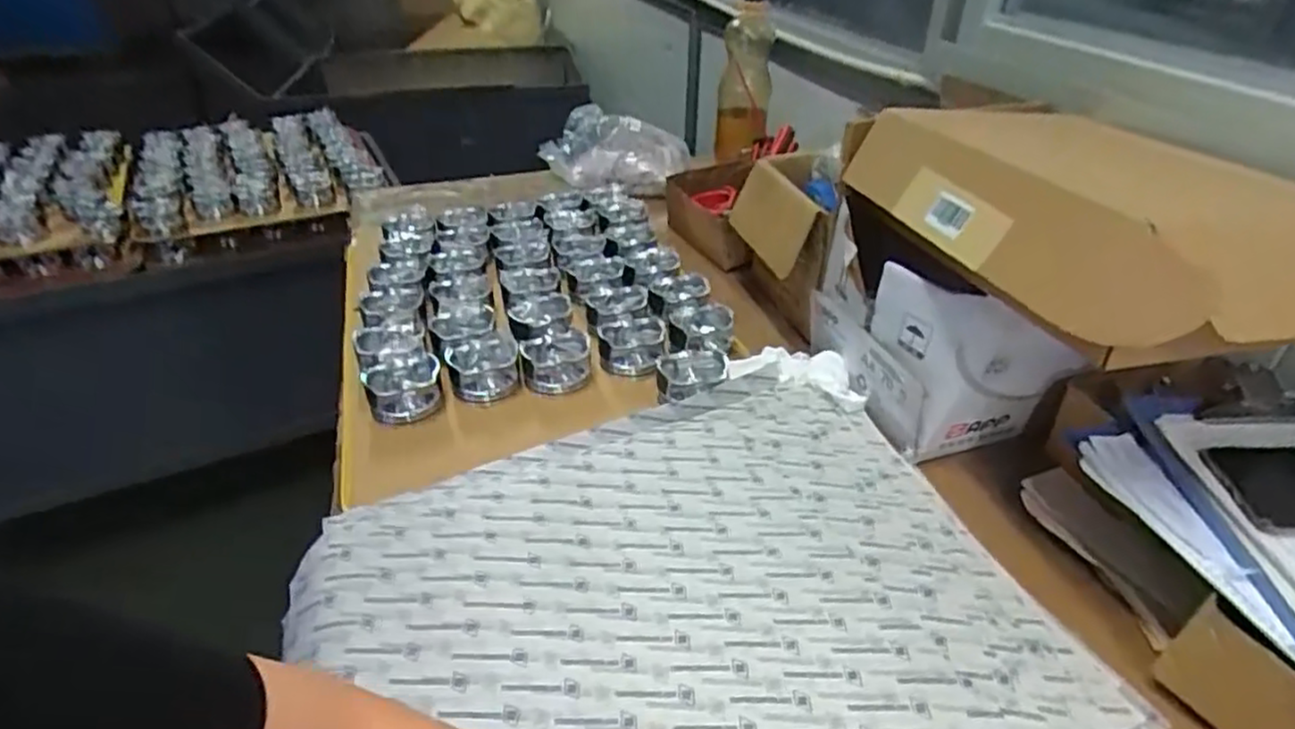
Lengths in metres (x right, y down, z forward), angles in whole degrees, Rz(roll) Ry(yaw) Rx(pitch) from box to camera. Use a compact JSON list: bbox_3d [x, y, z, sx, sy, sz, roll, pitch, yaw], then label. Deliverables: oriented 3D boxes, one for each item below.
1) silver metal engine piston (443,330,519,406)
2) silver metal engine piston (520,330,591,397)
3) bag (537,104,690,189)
[{"bbox_3d":[-0.195,0.001,0.834,0.081,0.044,0.085,-7,36,-9],"label":"silver metal engine piston"},{"bbox_3d":[-0.109,-0.007,0.849,0.081,0.041,0.088,-3,35,-5],"label":"silver metal engine piston"},{"bbox_3d":[-0.063,-0.420,1.342,0.270,0.089,0.177,4,36,4],"label":"bag"}]

